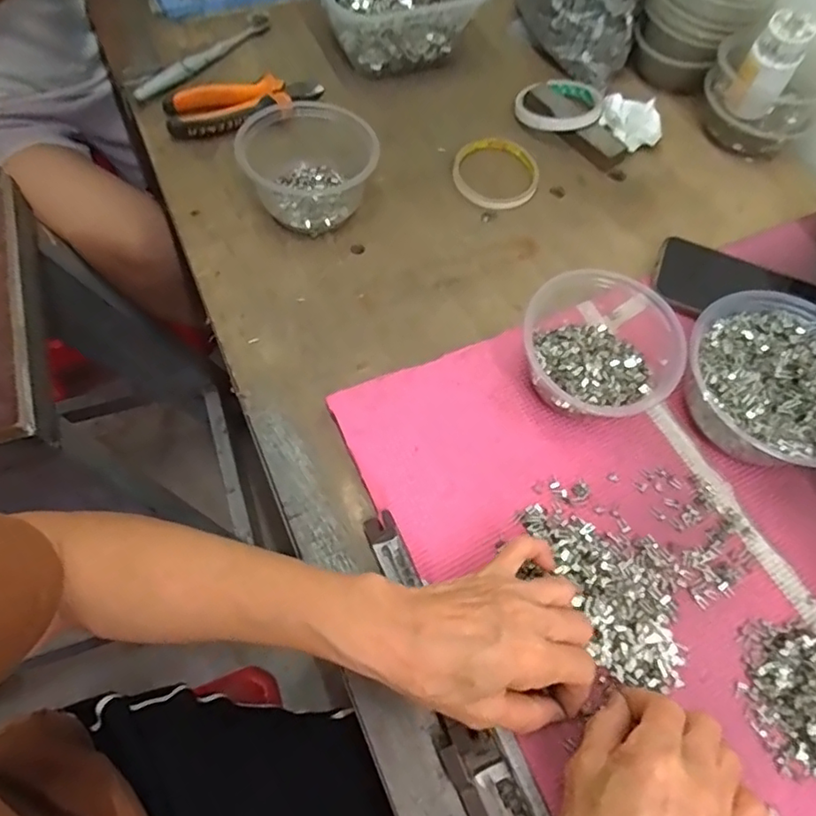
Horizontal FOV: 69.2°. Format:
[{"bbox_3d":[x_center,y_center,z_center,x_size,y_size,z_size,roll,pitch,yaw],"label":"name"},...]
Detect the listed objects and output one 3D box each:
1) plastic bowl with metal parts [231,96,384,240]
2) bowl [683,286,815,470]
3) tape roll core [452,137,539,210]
[{"bbox_3d":[-0.086,-0.213,0.523,0.112,0.066,0.103,2,63,-4],"label":"plastic bowl with metal parts"},{"bbox_3d":[0.267,-0.016,0.437,0.123,0.058,0.130,2,63,-4],"label":"bowl"},{"bbox_3d":[0.085,-0.228,0.573,0.082,0.011,0.084,1,63,-1],"label":"tape roll core"}]

